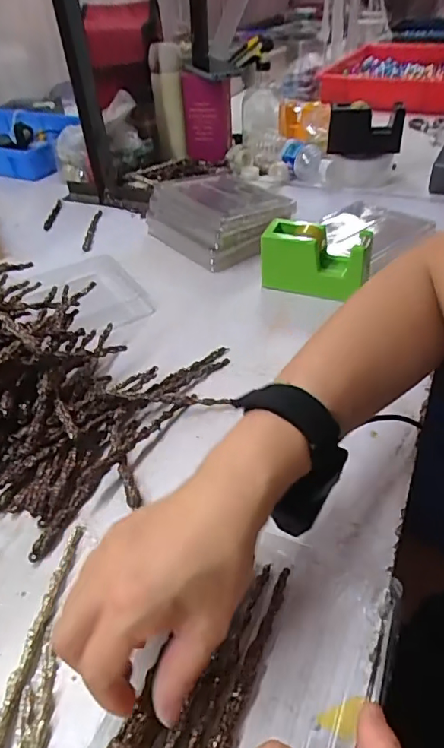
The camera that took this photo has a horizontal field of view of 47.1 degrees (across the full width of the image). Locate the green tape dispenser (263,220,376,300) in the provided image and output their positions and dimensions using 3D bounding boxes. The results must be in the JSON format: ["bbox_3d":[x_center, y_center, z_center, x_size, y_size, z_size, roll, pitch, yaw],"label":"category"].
[{"bbox_3d":[0.114,-0.138,0.639,0.131,0.088,0.058,7,41,11],"label":"green tape dispenser"}]

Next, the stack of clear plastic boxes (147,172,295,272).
[{"bbox_3d":[-0.004,-0.237,0.775,0.161,0.087,0.179,-31,47,-29],"label":"stack of clear plastic boxes"}]

